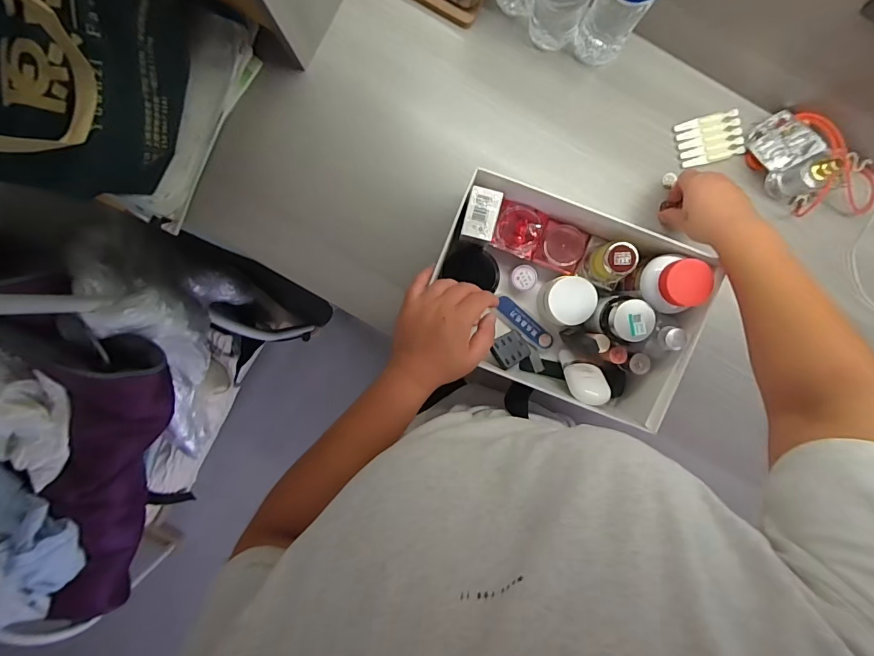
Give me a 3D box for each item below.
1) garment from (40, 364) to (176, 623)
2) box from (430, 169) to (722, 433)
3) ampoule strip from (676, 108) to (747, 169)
[{"bbox_3d":[-0.654,0.335,0.829,0.159,0.131,0.687,23,110,-1],"label":"garment"},{"bbox_3d":[0.146,-0.037,0.517,0.293,0.122,0.230,19,94,0],"label":"box"},{"bbox_3d":[0.355,-0.246,0.554,0.080,0.010,0.056,-13,94,2],"label":"ampoule strip"}]

